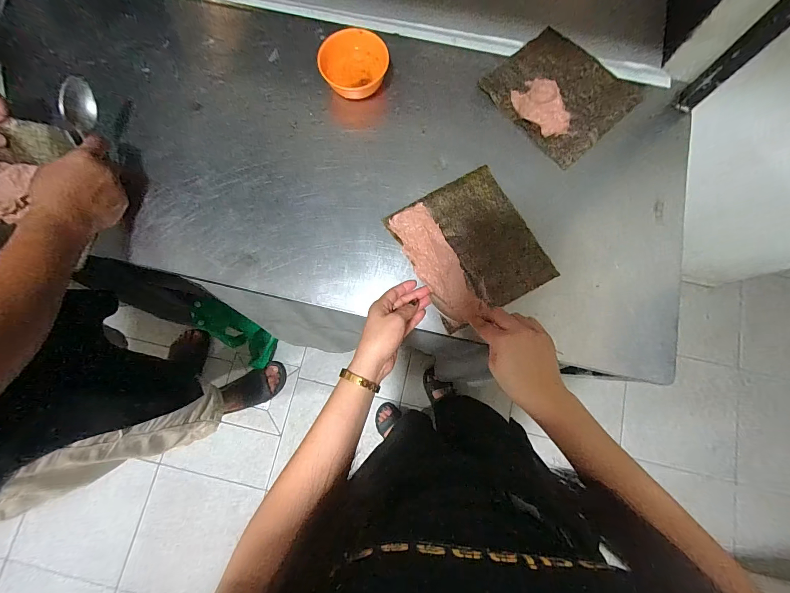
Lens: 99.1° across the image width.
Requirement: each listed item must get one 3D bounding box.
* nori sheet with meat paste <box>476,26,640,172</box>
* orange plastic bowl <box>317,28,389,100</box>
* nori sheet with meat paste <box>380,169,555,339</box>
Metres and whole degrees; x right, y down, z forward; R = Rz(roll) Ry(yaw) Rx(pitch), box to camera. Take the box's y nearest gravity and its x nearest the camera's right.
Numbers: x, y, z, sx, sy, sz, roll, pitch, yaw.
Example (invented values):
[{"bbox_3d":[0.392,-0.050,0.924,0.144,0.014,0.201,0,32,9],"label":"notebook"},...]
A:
[{"bbox_3d":[0.270,-0.337,0.537,0.192,0.034,0.197,-43,81,-8],"label":"nori sheet with meat paste"},{"bbox_3d":[-0.063,-0.361,0.526,0.105,0.049,0.090,-1,78,0],"label":"orange plastic bowl"},{"bbox_3d":[0.112,-0.076,0.494,0.183,0.017,0.198,-28,80,-6],"label":"nori sheet with meat paste"}]

